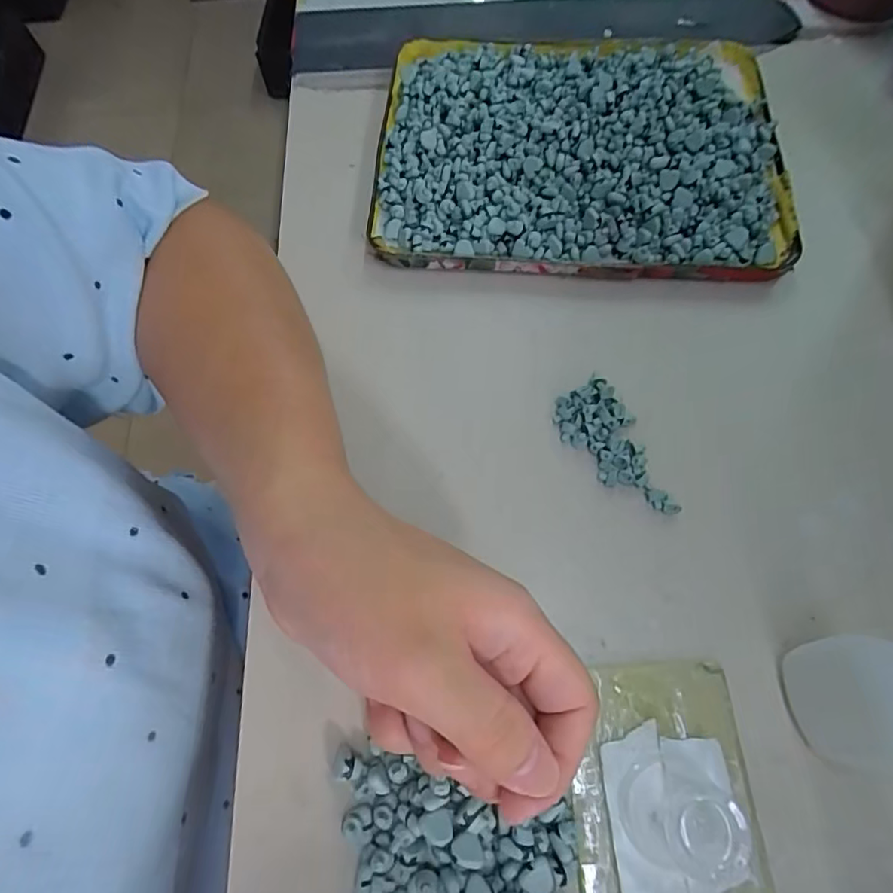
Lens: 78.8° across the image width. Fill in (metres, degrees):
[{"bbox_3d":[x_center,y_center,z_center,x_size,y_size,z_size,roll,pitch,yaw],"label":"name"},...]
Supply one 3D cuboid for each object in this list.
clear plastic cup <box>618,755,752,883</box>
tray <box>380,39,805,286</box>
[{"bbox_3d":[0.085,0.135,0.190,0.035,0.038,0.041,-11,66,-4],"label":"clear plastic cup"},{"bbox_3d":[0.081,-0.190,0.343,0.242,0.024,0.193,4,66,3],"label":"tray"}]

